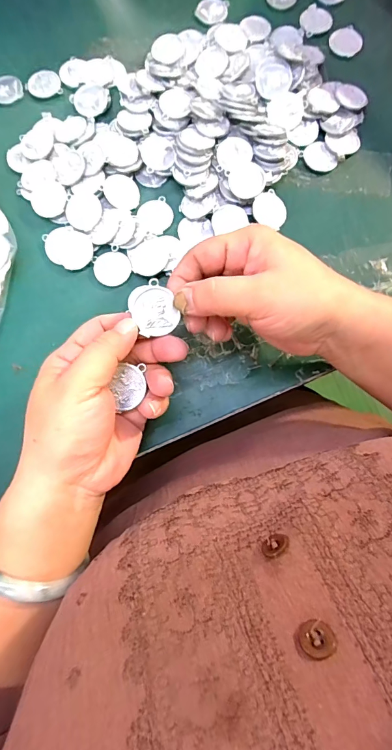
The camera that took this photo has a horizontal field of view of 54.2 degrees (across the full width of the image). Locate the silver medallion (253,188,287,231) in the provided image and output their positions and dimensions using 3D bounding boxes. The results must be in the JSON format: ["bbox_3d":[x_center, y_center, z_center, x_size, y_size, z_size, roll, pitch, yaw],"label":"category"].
[{"bbox_3d":[0.061,-0.134,0.312,0.029,0.004,0.029,-33,98,-14],"label":"silver medallion"}]

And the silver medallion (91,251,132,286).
[{"bbox_3d":[-0.067,-0.086,0.307,0.029,0.004,0.028,-16,78,-3],"label":"silver medallion"}]

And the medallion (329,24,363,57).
[{"bbox_3d":[0.138,-0.307,0.351,0.029,0.004,0.029,0,78,1],"label":"medallion"}]

